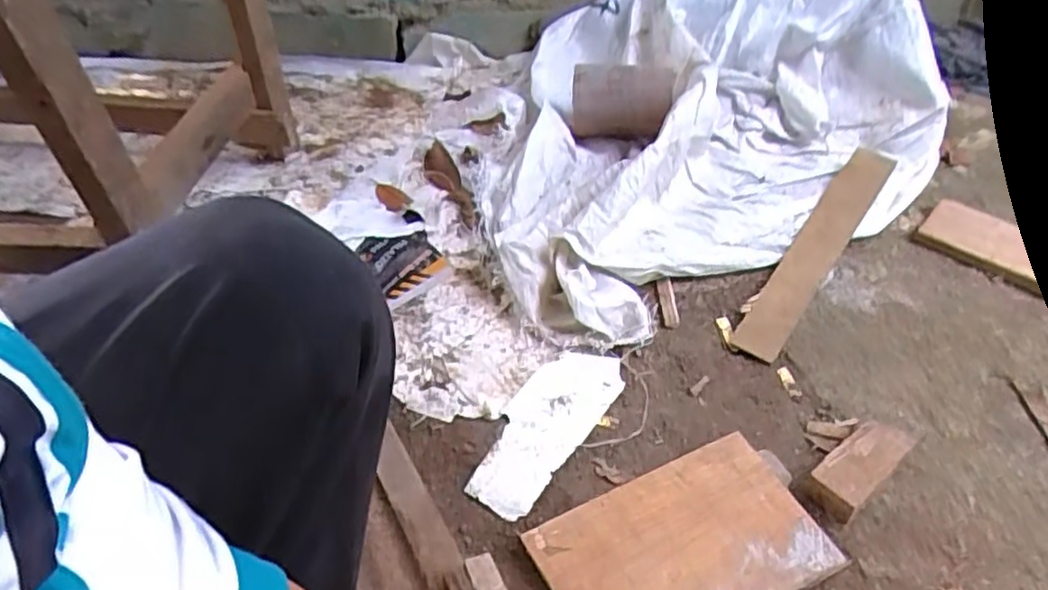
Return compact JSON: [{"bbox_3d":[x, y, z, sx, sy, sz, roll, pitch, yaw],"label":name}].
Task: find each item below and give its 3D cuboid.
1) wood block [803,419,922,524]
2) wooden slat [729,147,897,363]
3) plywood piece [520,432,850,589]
[{"bbox_3d":[0.354,0.182,0.725,0.128,0.043,0.053,-32,51,-26],"label":"wood block"},{"bbox_3d":[0.414,-0.068,0.963,0.063,0.015,0.432,31,61,21],"label":"wooden slat"},{"bbox_3d":[0.157,0.253,0.682,0.261,0.015,0.168,-20,47,-16],"label":"plywood piece"}]

